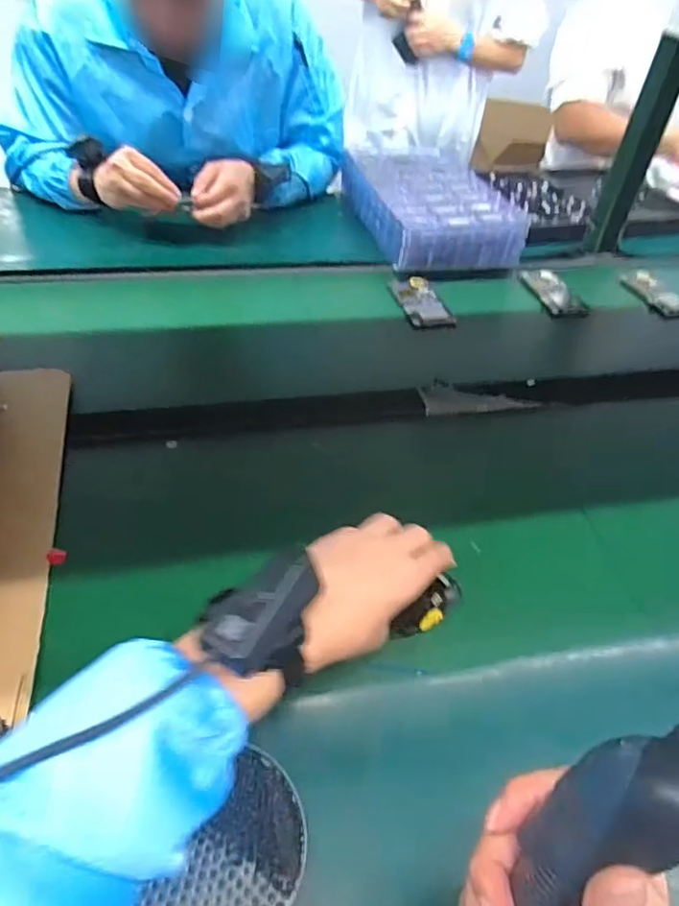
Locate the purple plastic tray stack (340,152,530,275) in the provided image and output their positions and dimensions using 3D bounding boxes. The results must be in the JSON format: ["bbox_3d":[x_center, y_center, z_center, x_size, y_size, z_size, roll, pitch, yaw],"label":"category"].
[{"bbox_3d":[0.152,-0.447,1.038,0.223,0.080,0.381,-5,46,-12],"label":"purple plastic tray stack"}]

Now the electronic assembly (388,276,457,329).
[{"bbox_3d":[0.117,-0.225,0.857,0.067,0.007,0.129,-7,47,-14],"label":"electronic assembly"}]

